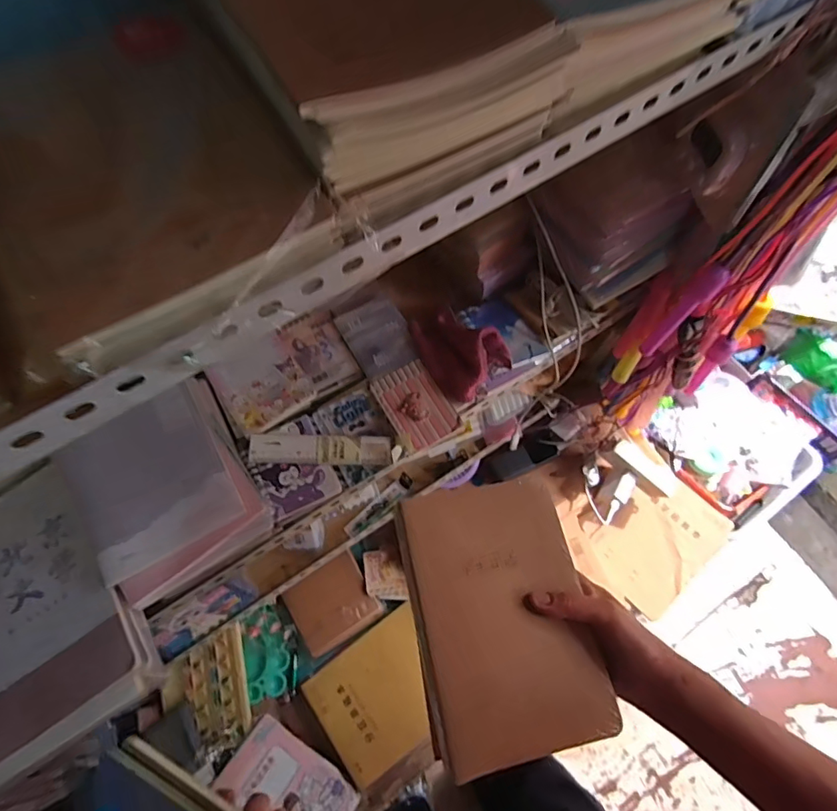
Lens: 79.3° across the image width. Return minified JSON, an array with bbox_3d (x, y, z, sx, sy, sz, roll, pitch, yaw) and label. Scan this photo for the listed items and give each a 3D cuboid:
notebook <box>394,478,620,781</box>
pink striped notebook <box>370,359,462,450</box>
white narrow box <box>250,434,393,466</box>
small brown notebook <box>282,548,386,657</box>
[{"bbox_3d":[0.068,0.167,0.417,0.142,0.023,0.207,-10,65,-5],"label":"notebook"},{"bbox_3d":[-0.002,-0.002,0.618,0.070,0.005,0.105,-30,68,-14],"label":"pink striped notebook"},{"bbox_3d":[-0.112,0.050,0.588,0.158,0.020,0.034,-1,64,-1],"label":"white narrow box"},{"bbox_3d":[-0.157,0.359,0.918,0.144,0.007,0.129,-32,81,-11],"label":"small brown notebook"}]

